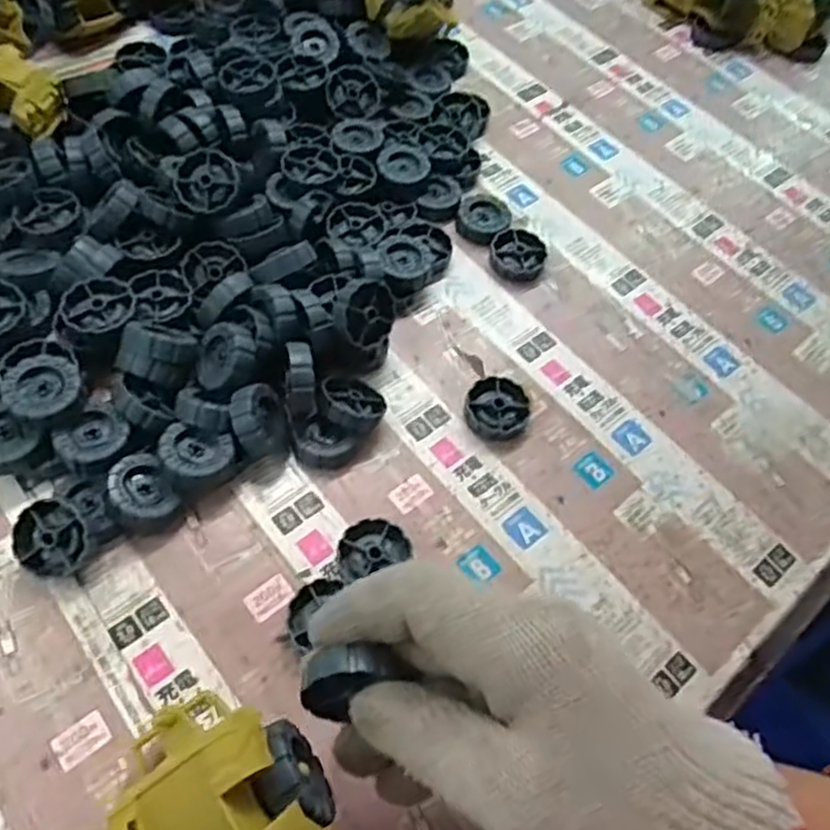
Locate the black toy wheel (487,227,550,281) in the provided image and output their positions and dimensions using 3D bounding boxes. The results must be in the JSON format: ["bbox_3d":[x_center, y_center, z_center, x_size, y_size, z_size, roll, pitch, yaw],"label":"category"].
[{"bbox_3d":[0.072,-0.111,0.500,0.038,0.013,0.040,2,59,-3],"label":"black toy wheel"}]

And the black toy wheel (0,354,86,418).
[{"bbox_3d":[-0.191,-0.012,0.376,0.036,0.016,0.038,3,60,-5],"label":"black toy wheel"}]

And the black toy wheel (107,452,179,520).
[{"bbox_3d":[-0.140,0.037,0.372,0.028,0.012,0.035,-31,67,-21],"label":"black toy wheel"}]

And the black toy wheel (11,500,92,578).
[{"bbox_3d":[-0.176,0.061,0.354,0.038,0.011,0.038,-39,84,2],"label":"black toy wheel"}]

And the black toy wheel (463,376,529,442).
[{"bbox_3d":[0.048,-0.003,0.434,0.037,0.012,0.038,2,59,-3],"label":"black toy wheel"}]

